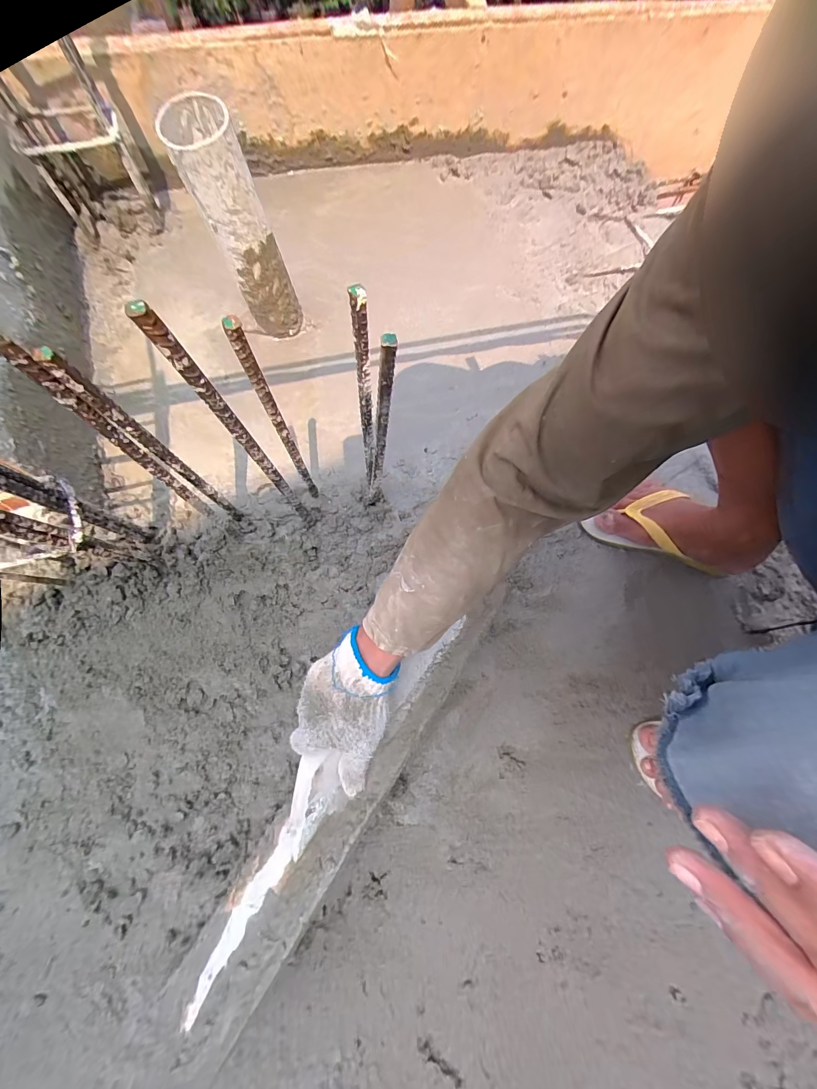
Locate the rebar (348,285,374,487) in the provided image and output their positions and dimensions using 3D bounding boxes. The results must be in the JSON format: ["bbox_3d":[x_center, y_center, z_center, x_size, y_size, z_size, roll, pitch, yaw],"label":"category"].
[{"bbox_3d":[-0.042,-0.128,0.379,0.016,0.277,0.010,-10,79,-8],"label":"rebar"}]

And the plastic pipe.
[{"bbox_3d":[-0.214,-0.396,0.515,0.089,0.273,0.075,-16,77,-7],"label":"plastic pipe"}]

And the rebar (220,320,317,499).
[{"bbox_3d":[-0.120,-0.104,0.376,0.012,0.288,0.017,-30,82,-11],"label":"rebar"}]

